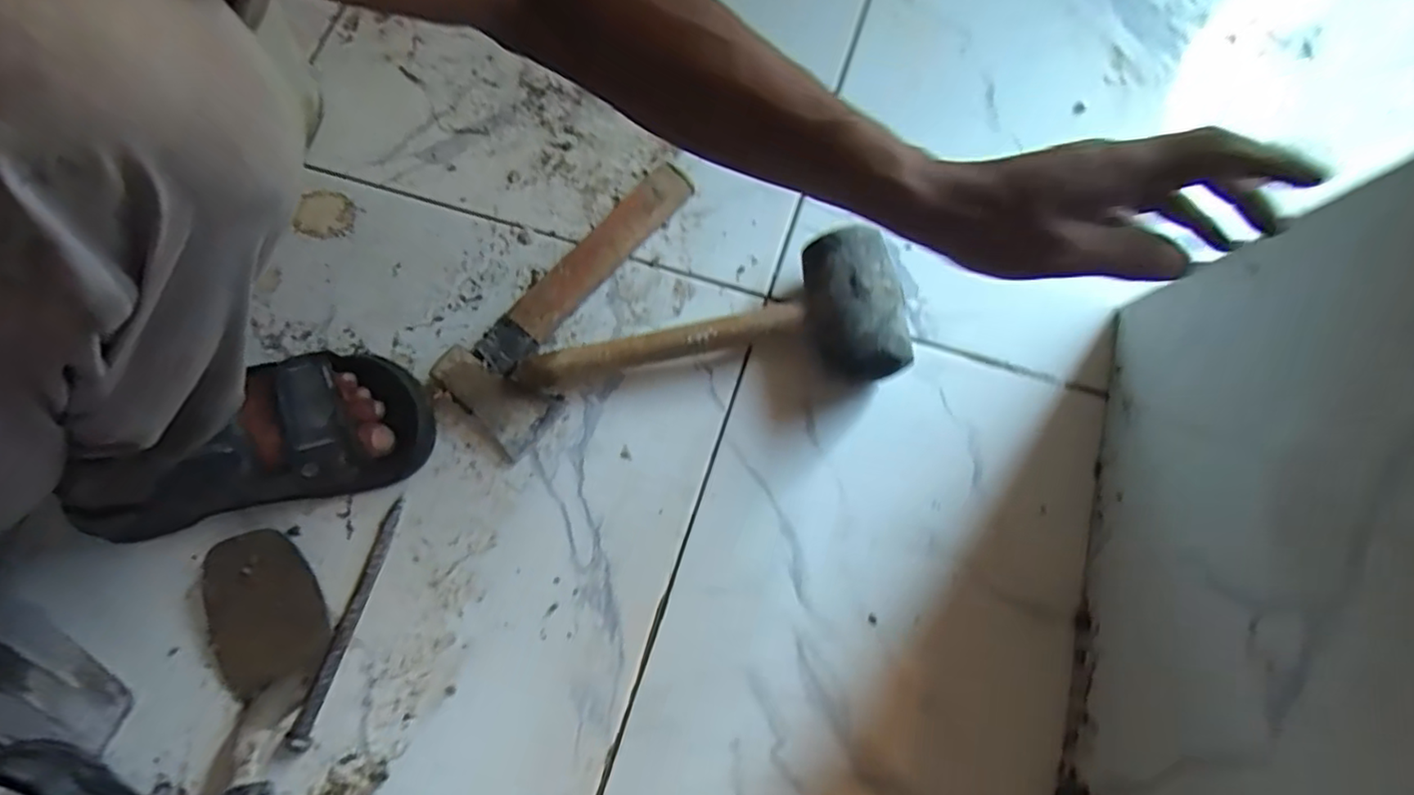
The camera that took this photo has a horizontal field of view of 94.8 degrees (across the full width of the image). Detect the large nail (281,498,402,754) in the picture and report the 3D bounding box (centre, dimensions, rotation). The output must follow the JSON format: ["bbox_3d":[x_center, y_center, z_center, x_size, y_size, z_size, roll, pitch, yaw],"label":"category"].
[{"bbox_3d":[-0.258,0.161,0.471,0.017,0.013,0.174,15,74,7],"label":"large nail"}]

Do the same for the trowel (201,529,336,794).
[{"bbox_3d":[-0.304,0.211,0.433,0.086,0.056,0.236,-16,61,-2],"label":"trowel"}]

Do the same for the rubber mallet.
[{"bbox_3d":[-0.001,-0.058,0.498,0.303,0.074,0.105,-3,73,1],"label":"rubber mallet"}]

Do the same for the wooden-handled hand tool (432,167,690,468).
[{"bbox_3d":[-0.098,-0.080,0.533,0.090,0.029,0.268,39,78,13],"label":"wooden-handled hand tool"}]

